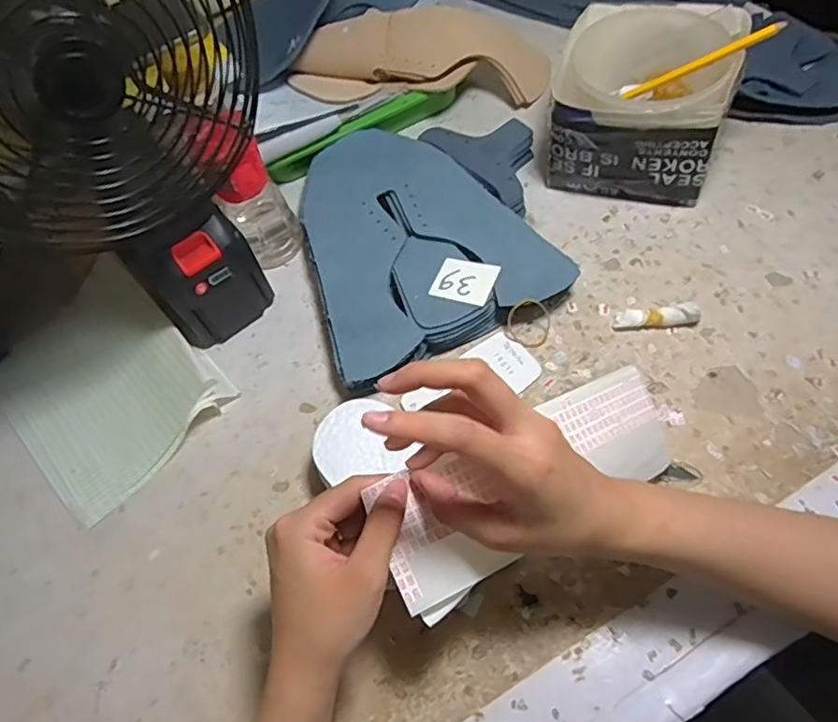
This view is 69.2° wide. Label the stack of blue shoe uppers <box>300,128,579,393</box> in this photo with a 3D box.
[{"bbox_3d":[-0.016,-0.111,0.518,0.189,0.033,0.237,-27,59,-7],"label":"stack of blue shoe uppers"}]

